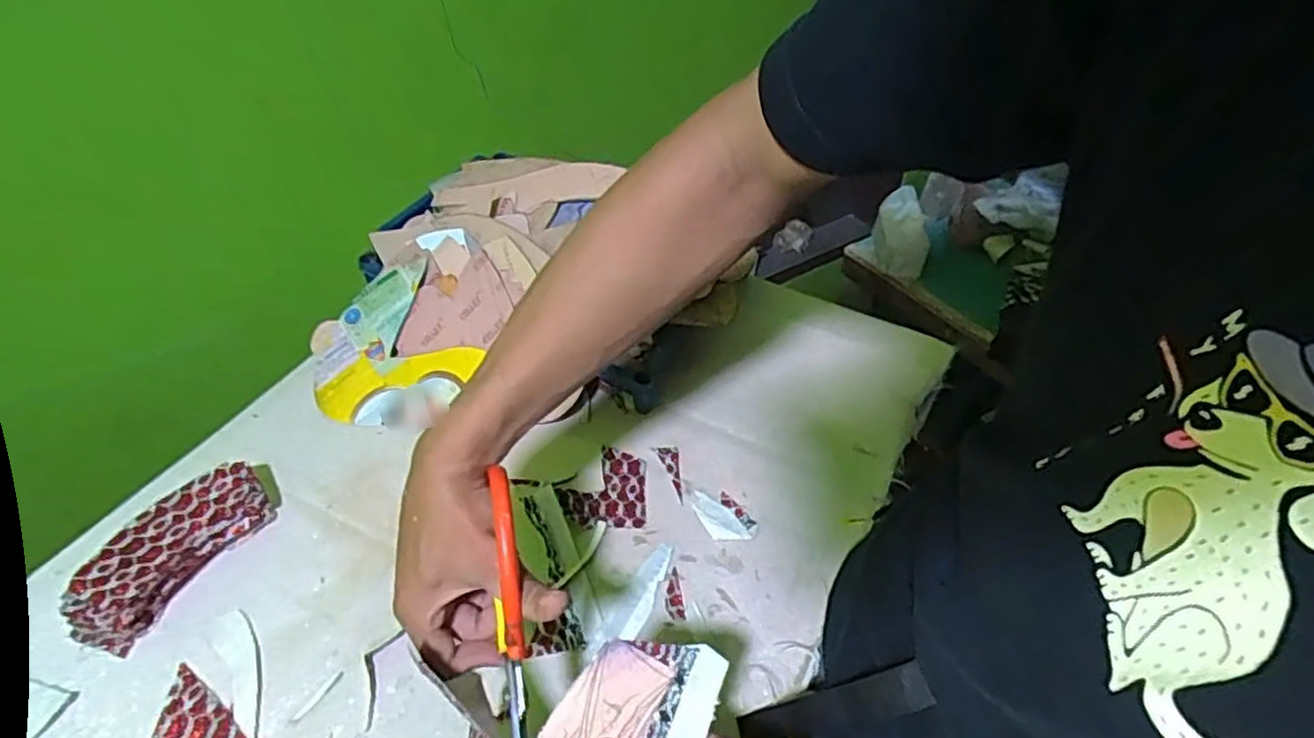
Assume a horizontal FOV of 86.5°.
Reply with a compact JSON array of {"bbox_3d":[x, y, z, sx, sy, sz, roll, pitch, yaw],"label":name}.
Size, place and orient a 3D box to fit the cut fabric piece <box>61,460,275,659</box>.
[{"bbox_3d":[-0.397,0.147,0.571,0.062,0.044,0.157,24,48,19],"label":"cut fabric piece"}]

